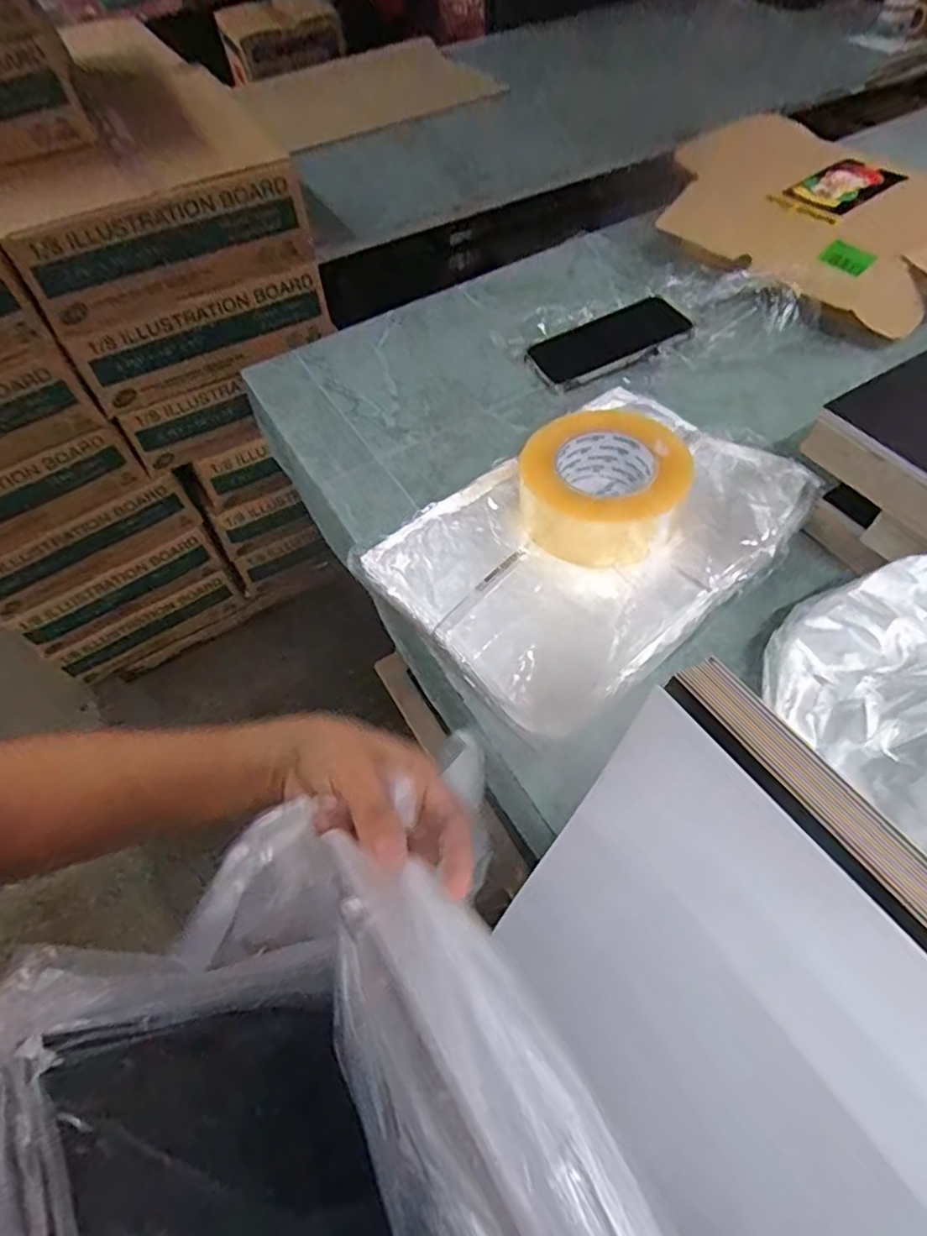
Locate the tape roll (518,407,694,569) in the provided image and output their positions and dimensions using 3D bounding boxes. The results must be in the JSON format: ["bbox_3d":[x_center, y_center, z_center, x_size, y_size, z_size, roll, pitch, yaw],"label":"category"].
[{"bbox_3d":[0.111,-0.104,0.505,0.131,0.073,0.107,0,55,5],"label":"tape roll"}]

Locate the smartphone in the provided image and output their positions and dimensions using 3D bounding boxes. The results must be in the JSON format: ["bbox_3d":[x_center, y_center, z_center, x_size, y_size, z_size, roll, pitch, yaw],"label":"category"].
[{"bbox_3d":[0.153,-0.294,0.674,0.162,0.011,0.078,-23,64,0],"label":"smartphone"}]

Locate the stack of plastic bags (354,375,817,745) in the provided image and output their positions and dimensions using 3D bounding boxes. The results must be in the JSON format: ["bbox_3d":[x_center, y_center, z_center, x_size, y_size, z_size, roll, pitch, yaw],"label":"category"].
[{"bbox_3d":[0.105,-0.071,0.514,0.314,0.025,0.228,-36,61,-18],"label":"stack of plastic bags"}]

